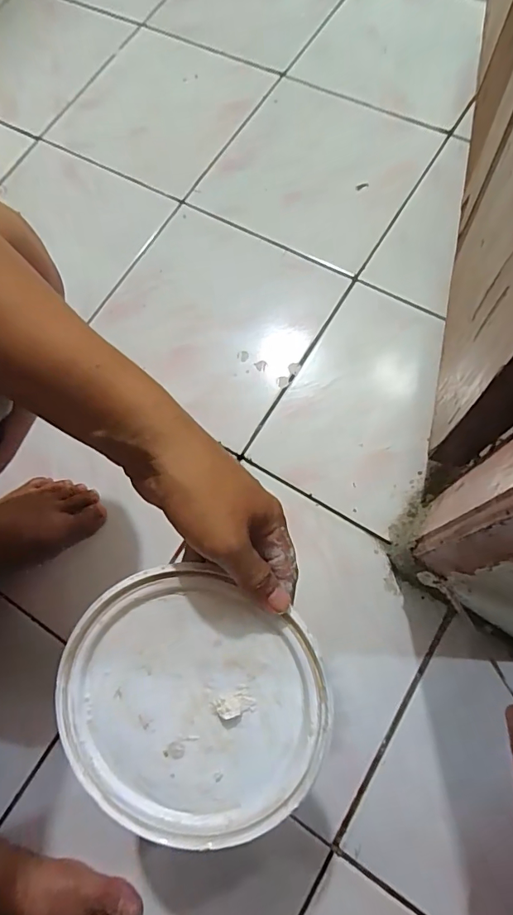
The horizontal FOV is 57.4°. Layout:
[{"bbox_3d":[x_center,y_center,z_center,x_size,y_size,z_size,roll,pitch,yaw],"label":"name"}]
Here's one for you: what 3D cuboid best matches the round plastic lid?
[{"bbox_3d":[-0.046,0.165,0.309,0.170,0.009,0.168,0,87,5],"label":"round plastic lid"}]

